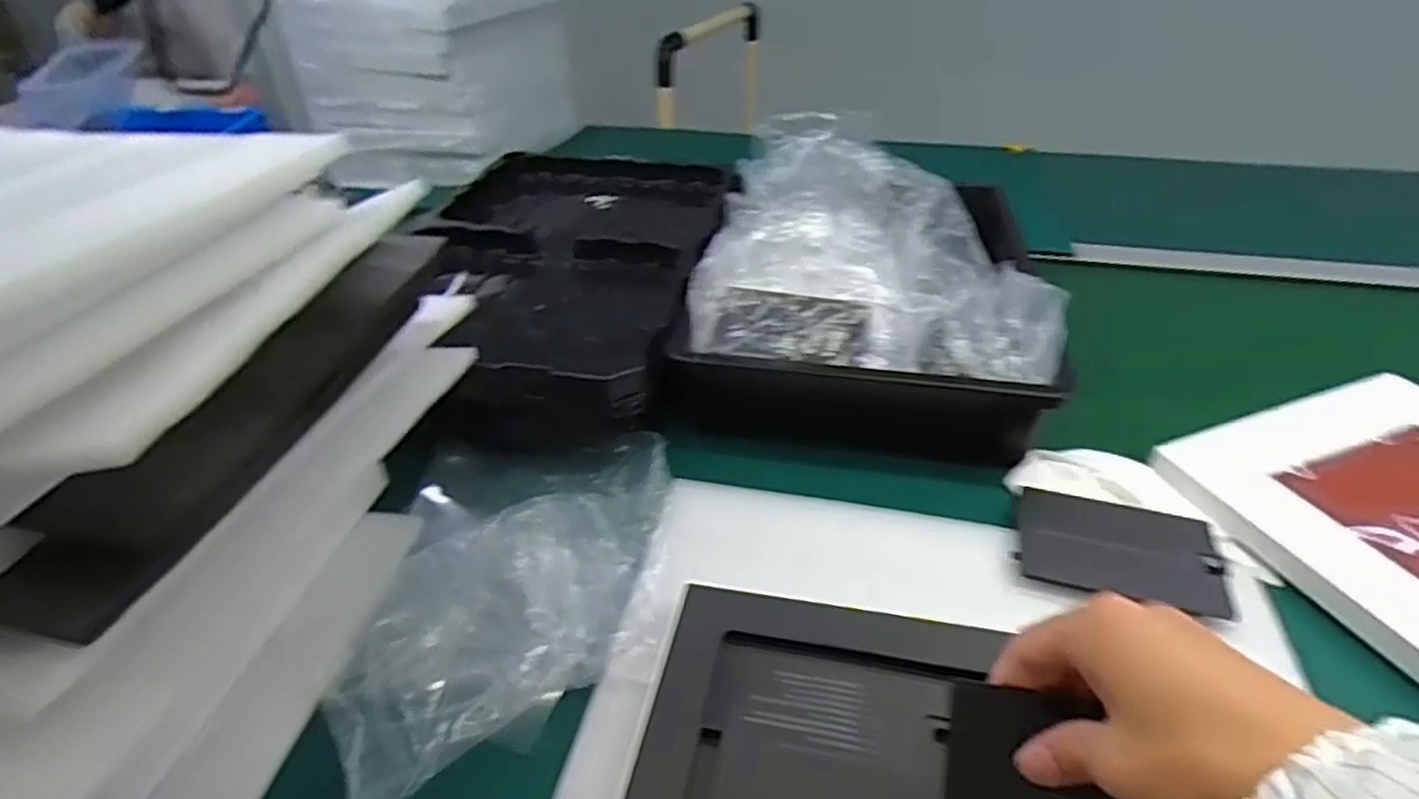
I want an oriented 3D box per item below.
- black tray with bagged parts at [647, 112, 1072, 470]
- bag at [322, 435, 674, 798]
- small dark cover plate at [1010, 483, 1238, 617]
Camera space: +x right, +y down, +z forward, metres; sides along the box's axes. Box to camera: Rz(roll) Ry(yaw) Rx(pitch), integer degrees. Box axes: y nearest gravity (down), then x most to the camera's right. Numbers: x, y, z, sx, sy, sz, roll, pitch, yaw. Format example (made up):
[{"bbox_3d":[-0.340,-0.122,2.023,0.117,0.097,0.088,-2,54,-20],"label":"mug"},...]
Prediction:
[{"bbox_3d":[0.140,-0.121,0.653,0.307,0.138,0.392,9,37,13],"label":"black tray with bagged parts"},{"bbox_3d":[-0.117,0.103,0.446,0.171,0.034,0.270,1,36,2],"label":"bag"},{"bbox_3d":[0.257,0.092,0.459,0.114,0.005,0.091,13,38,18],"label":"small dark cover plate"}]

